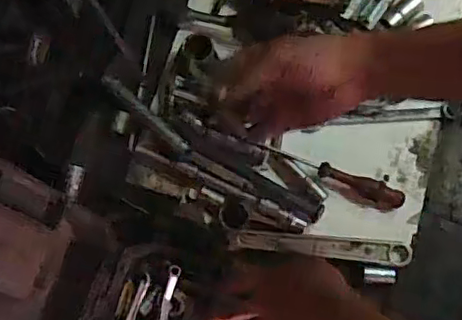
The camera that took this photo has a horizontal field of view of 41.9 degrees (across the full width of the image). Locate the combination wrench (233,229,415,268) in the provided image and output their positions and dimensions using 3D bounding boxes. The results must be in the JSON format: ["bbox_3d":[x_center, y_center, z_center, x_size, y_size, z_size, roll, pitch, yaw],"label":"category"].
[{"bbox_3d":[0.107,0.101,0.722,0.212,0.007,0.027,6,73,4],"label":"combination wrench"}]

